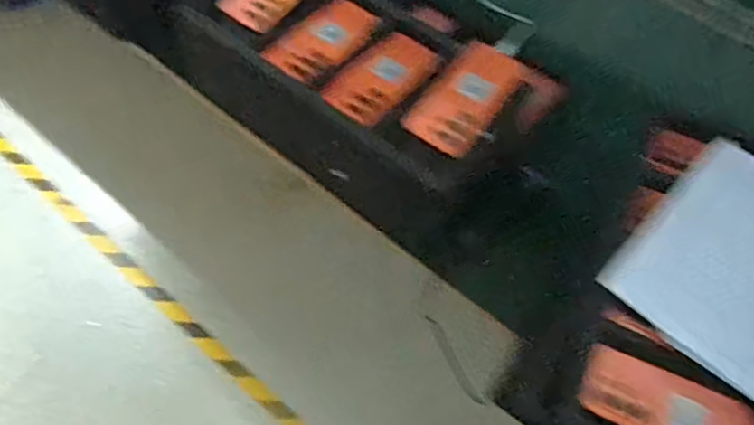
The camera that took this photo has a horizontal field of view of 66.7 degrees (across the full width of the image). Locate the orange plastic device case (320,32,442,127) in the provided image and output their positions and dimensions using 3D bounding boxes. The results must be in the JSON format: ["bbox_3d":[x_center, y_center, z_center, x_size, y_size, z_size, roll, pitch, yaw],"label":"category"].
[{"bbox_3d":[0.003,-0.192,0.814,0.167,0.027,0.117,-42,52,-17],"label":"orange plastic device case"}]

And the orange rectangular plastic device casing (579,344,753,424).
[{"bbox_3d":[0.312,0.208,0.607,0.178,0.006,0.075,22,66,18],"label":"orange rectangular plastic device casing"}]

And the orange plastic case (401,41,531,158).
[{"bbox_3d":[0.122,-0.156,0.773,0.098,0.017,0.168,34,75,13],"label":"orange plastic case"}]

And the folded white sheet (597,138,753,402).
[{"bbox_3d":[0.436,0.054,0.667,0.280,0.021,0.233,-45,54,-12],"label":"folded white sheet"}]

